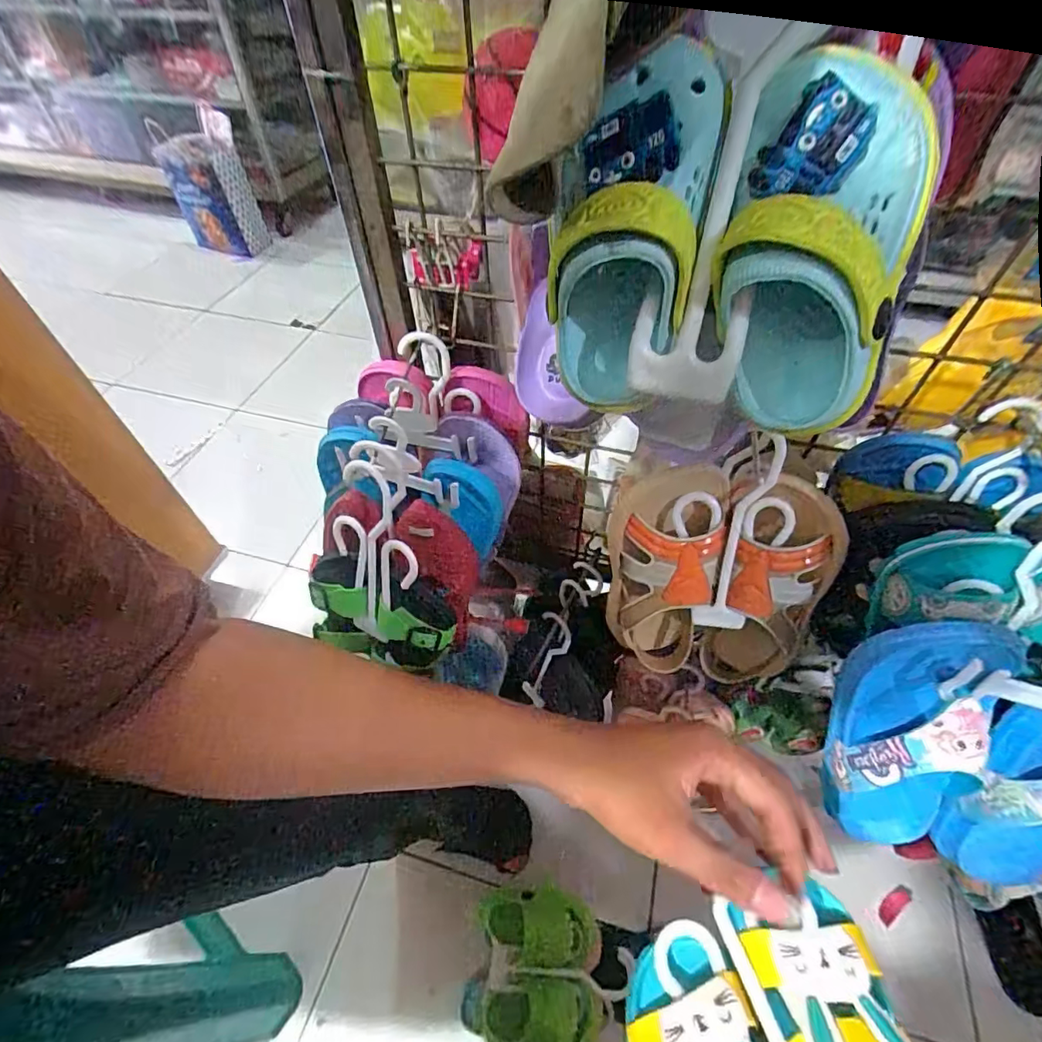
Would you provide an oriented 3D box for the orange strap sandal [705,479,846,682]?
[{"bbox_3d":[0.196,0.055,0.418,0.079,0.187,0.055,13,28,20],"label":"orange strap sandal"}]

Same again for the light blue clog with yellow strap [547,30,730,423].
[{"bbox_3d":[0.038,-0.097,0.197,0.050,0.113,0.043,8,52,6],"label":"light blue clog with yellow strap"}]

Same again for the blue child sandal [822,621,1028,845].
[{"bbox_3d":[0.255,0.153,0.346,0.079,0.193,0.052,1,25,1],"label":"blue child sandal"}]

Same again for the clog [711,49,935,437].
[{"bbox_3d":[0.101,-0.086,0.185,0.062,0.107,0.041,15,53,12],"label":"clog"}]

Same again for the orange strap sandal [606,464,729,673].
[{"bbox_3d":[0.123,0.054,0.435,0.098,0.219,0.060,-3,36,-6],"label":"orange strap sandal"}]

